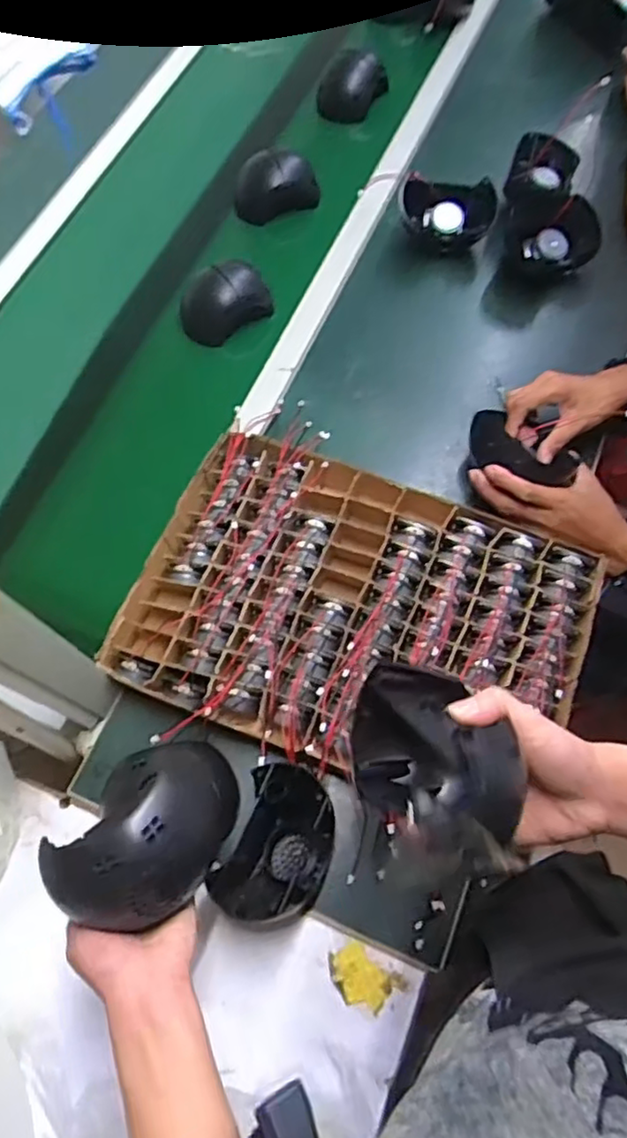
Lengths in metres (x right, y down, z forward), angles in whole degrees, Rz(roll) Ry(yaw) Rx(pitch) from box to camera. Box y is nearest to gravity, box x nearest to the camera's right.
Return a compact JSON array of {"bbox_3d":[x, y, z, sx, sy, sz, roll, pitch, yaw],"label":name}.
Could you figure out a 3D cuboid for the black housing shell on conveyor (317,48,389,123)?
[{"bbox_3d":[0.060,-0.778,1.074,0.094,0.069,0.101,-1,67,3],"label":"black housing shell on conveyor"}]

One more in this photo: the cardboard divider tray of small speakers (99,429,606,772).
[{"bbox_3d":[0.043,0.045,0.693,0.442,0.034,0.311,21,70,11],"label":"cardboard divider tray of small speakers"}]

